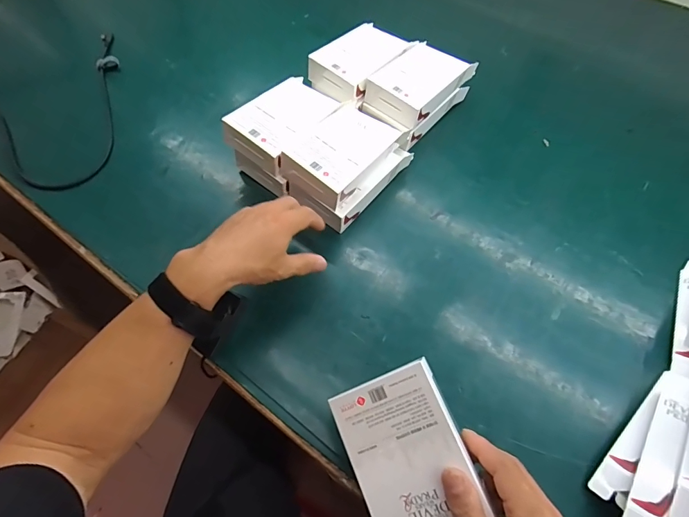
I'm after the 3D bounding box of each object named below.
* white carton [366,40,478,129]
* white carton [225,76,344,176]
[{"bbox_3d":[0.119,-0.278,0.606,0.100,0.042,0.161,39,67,18],"label":"white carton"},{"bbox_3d":[-0.082,-0.192,0.539,0.096,0.040,0.149,36,66,17],"label":"white carton"}]

